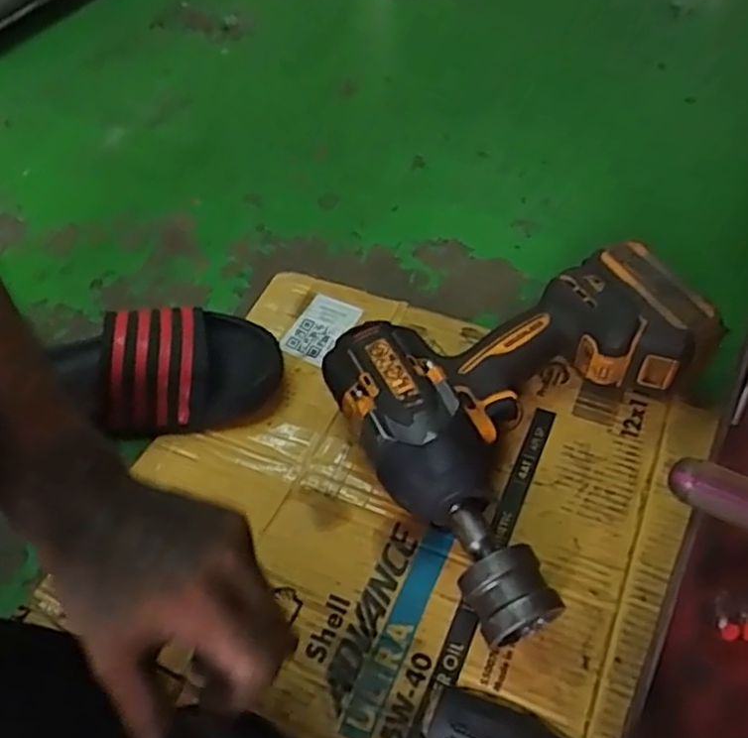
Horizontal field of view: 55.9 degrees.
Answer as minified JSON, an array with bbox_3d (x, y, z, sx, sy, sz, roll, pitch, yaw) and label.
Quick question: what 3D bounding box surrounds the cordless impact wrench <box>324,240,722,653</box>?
[{"bbox_3d":[0.126,0.032,0.499,0.252,0.081,0.226,-25,53,-14],"label":"cordless impact wrench"}]

